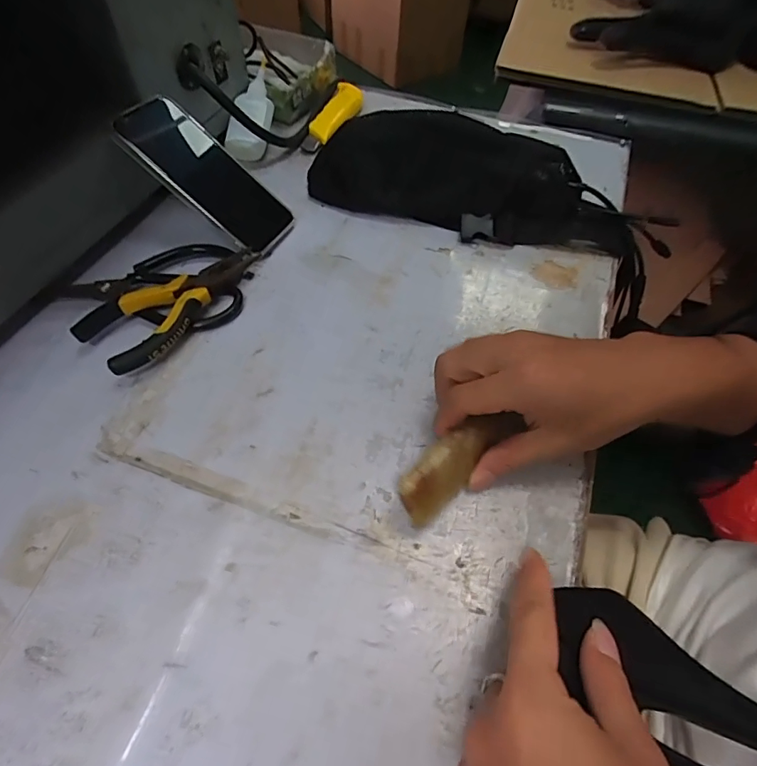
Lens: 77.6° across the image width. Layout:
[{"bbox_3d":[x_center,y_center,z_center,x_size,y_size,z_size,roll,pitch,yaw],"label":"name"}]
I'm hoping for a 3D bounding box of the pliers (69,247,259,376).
[{"bbox_3d":[-0.160,-0.064,0.395,0.157,0.029,0.069,-38,64,-25],"label":"pliers"}]

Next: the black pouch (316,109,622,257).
[{"bbox_3d":[0.101,-0.216,0.490,0.338,0.065,0.127,17,56,10],"label":"black pouch"}]

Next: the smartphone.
[{"bbox_3d":[-0.158,-0.195,0.444,0.165,0.016,0.076,41,51,-16],"label":"smartphone"}]

